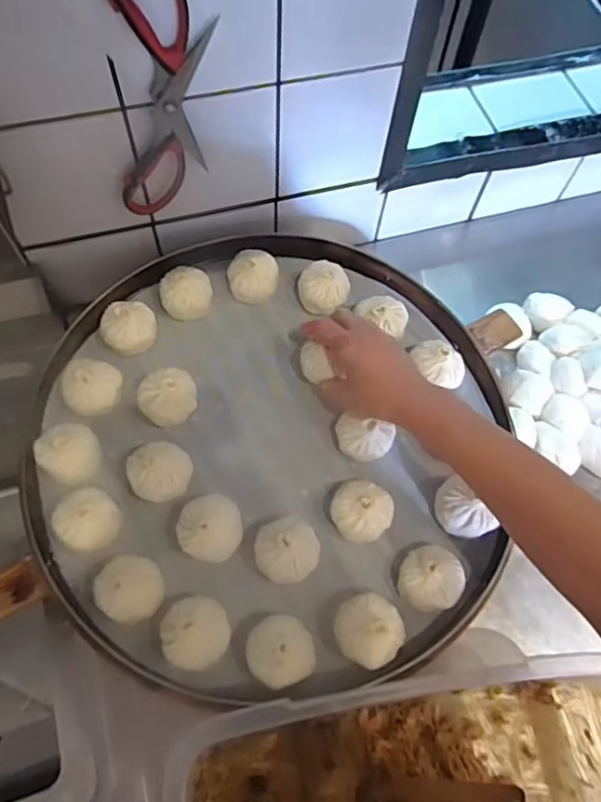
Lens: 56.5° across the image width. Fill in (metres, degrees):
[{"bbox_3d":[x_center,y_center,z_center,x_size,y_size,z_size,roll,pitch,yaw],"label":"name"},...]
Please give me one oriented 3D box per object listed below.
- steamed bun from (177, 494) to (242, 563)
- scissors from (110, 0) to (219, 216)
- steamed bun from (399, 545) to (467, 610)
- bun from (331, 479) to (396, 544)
[{"bbox_3d":[-0.086,0.124,0.542,0.056,0.061,0.058,1,65,-3],"label":"steamed bun"},{"bbox_3d":[-0.129,-0.273,0.510,0.105,0.243,0.016,-10,66,-8],"label":"scissors"},{"bbox_3d":[0.121,0.168,0.529,0.055,0.050,0.055,1,65,-3],"label":"steamed bun"},{"bbox_3d":[0.059,0.108,0.550,0.058,0.049,0.059,1,65,-3],"label":"bun"}]

